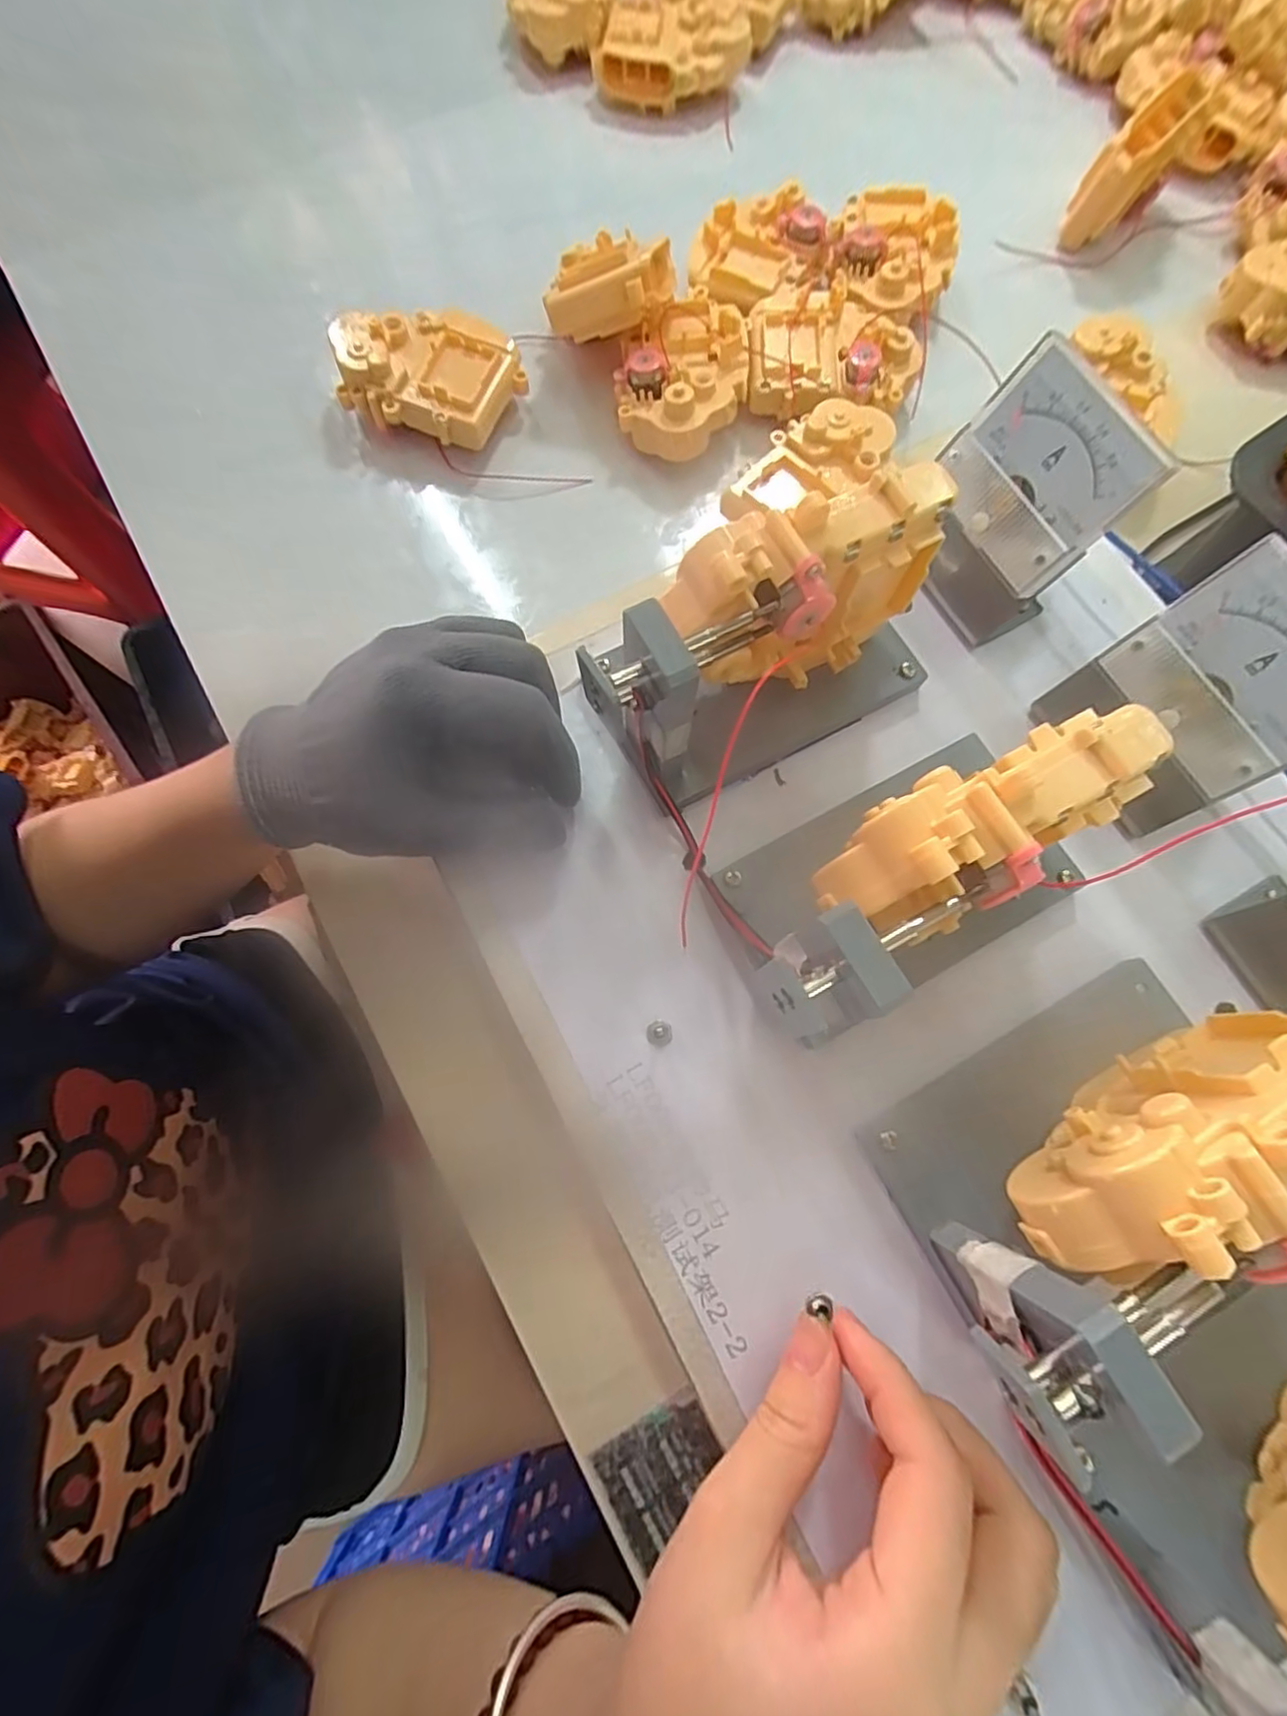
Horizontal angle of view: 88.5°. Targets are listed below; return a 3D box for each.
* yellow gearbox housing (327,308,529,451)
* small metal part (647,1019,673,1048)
[{"bbox_3d":[-0.121,-0.273,0.374,0.091,0.041,0.061,18,75,4],"label":"yellow gearbox housing"},{"bbox_3d":[0.006,0.061,0.230,0.009,0.004,0.009,0,75,-1],"label":"small metal part"}]

